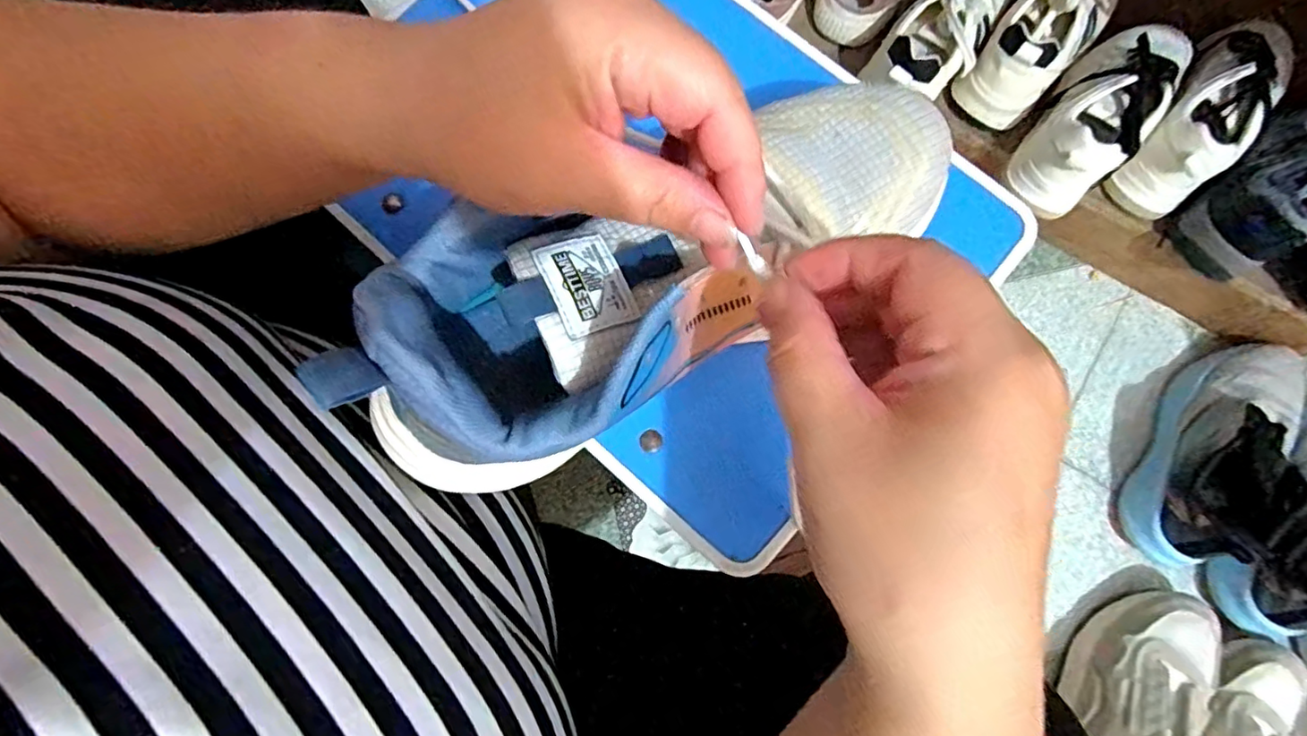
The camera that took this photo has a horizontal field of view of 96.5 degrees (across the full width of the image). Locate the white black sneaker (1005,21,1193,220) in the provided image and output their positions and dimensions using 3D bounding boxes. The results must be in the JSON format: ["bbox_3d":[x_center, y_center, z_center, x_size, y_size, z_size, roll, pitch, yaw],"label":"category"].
[{"bbox_3d":[0.476,-0.277,0.613,0.089,0.081,0.229,35,82,7],"label":"white black sneaker"}]

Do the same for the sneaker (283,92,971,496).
[{"bbox_3d":[0.006,-0.043,0.233,0.250,0.089,0.093,-30,80,-12],"label":"sneaker"}]

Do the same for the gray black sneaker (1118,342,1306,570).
[{"bbox_3d":[0.643,0.091,0.658,0.103,0.101,0.279,33,82,7],"label":"gray black sneaker"}]

